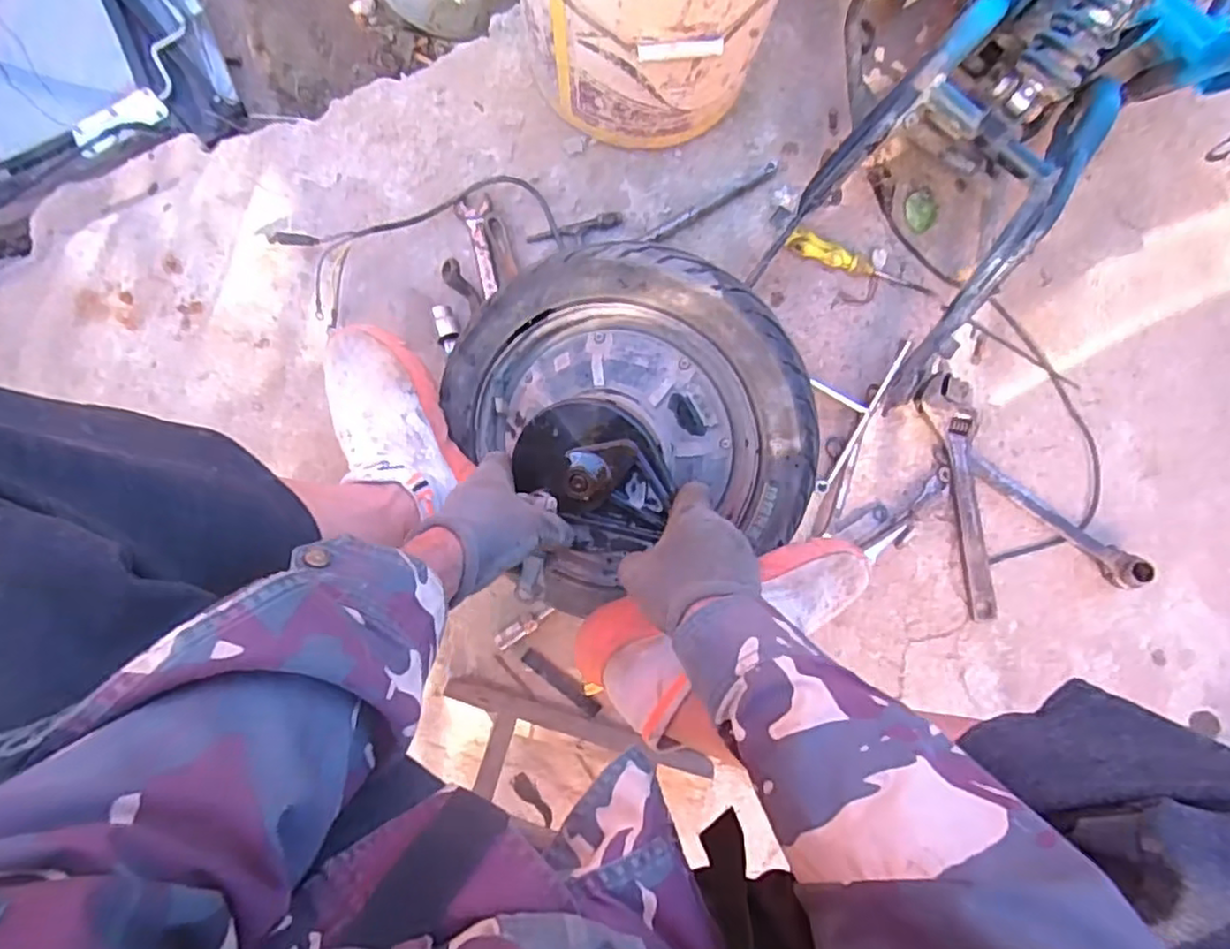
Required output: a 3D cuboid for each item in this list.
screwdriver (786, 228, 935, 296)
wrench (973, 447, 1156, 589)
[{"bbox_3d":[0.295,-0.248,0.802,0.189,0.029,0.023,16,86,-4],"label":"screwdriver"},{"bbox_3d":[0.511,0.051,0.784,0.233,0.053,0.033,37,85,-2],"label":"wrench"}]

